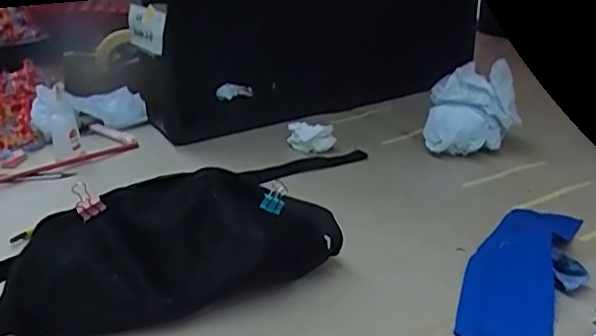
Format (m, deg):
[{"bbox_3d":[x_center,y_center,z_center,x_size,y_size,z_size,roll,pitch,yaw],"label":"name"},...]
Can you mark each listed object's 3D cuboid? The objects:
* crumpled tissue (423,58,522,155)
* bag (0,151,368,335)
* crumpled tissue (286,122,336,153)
[{"bbox_3d":[0.228,-0.071,0.762,0.117,0.113,0.061,6,26,18],"label":"crumpled tissue"},{"bbox_3d":[-0.097,0.065,0.480,0.293,0.101,0.067,-11,26,-16],"label":"bag"},{"bbox_3d":[0.018,-0.040,0.784,0.060,0.037,0.025,5,26,15],"label":"crumpled tissue"}]

